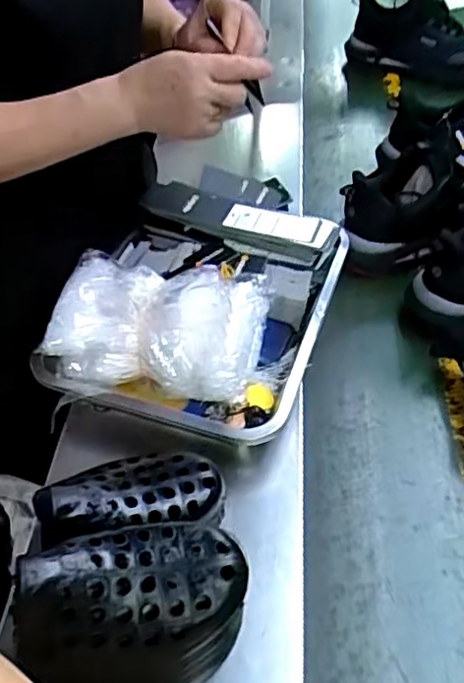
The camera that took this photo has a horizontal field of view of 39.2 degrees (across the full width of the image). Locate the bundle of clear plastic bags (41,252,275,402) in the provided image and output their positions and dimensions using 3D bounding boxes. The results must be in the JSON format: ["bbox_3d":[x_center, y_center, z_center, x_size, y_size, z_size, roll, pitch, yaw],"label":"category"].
[{"bbox_3d":[-0.071,-0.015,0.634,0.190,0.076,0.135,12,50,12],"label":"bundle of clear plastic bags"}]

